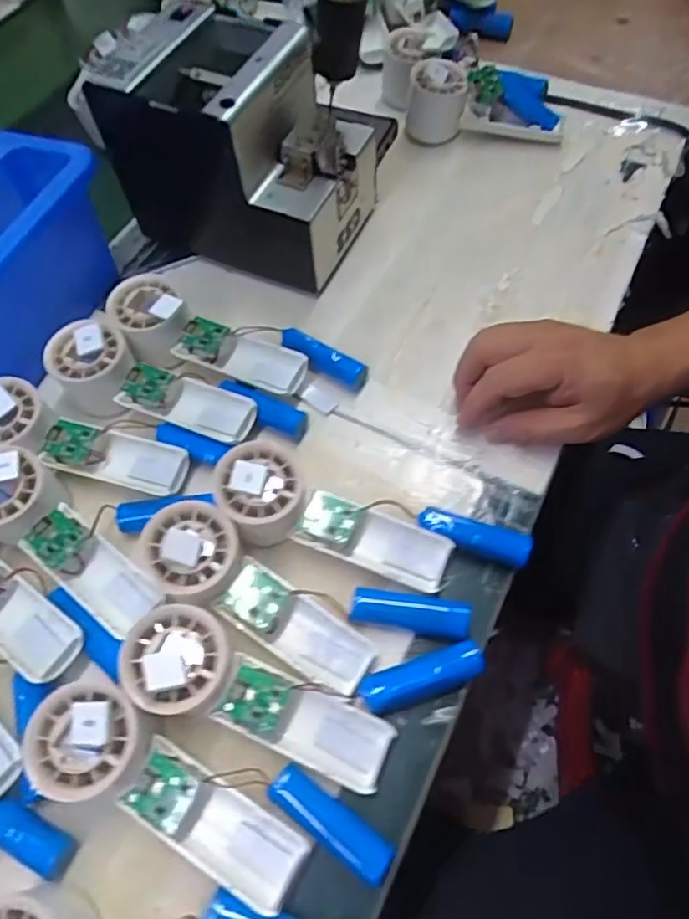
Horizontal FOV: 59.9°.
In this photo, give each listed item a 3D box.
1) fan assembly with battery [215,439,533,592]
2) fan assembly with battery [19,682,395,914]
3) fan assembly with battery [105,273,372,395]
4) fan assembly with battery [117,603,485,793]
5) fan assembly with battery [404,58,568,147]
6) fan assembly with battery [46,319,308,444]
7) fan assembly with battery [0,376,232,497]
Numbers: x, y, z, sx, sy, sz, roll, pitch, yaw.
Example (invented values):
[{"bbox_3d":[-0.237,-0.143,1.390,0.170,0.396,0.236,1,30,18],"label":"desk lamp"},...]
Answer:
[{"bbox_3d":[0.017,0.041,0.384,0.200,0.052,0.061,16,64,10],"label":"fan assembly with battery"},{"bbox_3d":[-0.072,0.179,0.315,0.196,0.044,0.063,22,65,13],"label":"fan assembly with battery"},{"bbox_3d":[-0.084,-0.090,0.463,0.201,0.049,0.064,15,64,10],"label":"fan assembly with battery"},{"bbox_3d":[-0.023,0.133,0.337,0.199,0.049,0.084,4,63,4],"label":"fan assembly with battery"},{"bbox_3d":[0.140,-0.347,0.585,0.154,0.057,0.064,10,63,9],"label":"fan assembly with battery"},{"bbox_3d":[-0.126,-0.052,0.442,0.188,0.045,0.059,15,64,10],"label":"fan assembly with battery"},{"bbox_3d":[-0.188,-0.013,0.435,0.167,0.045,0.060,14,64,-9],"label":"fan assembly with battery"}]

